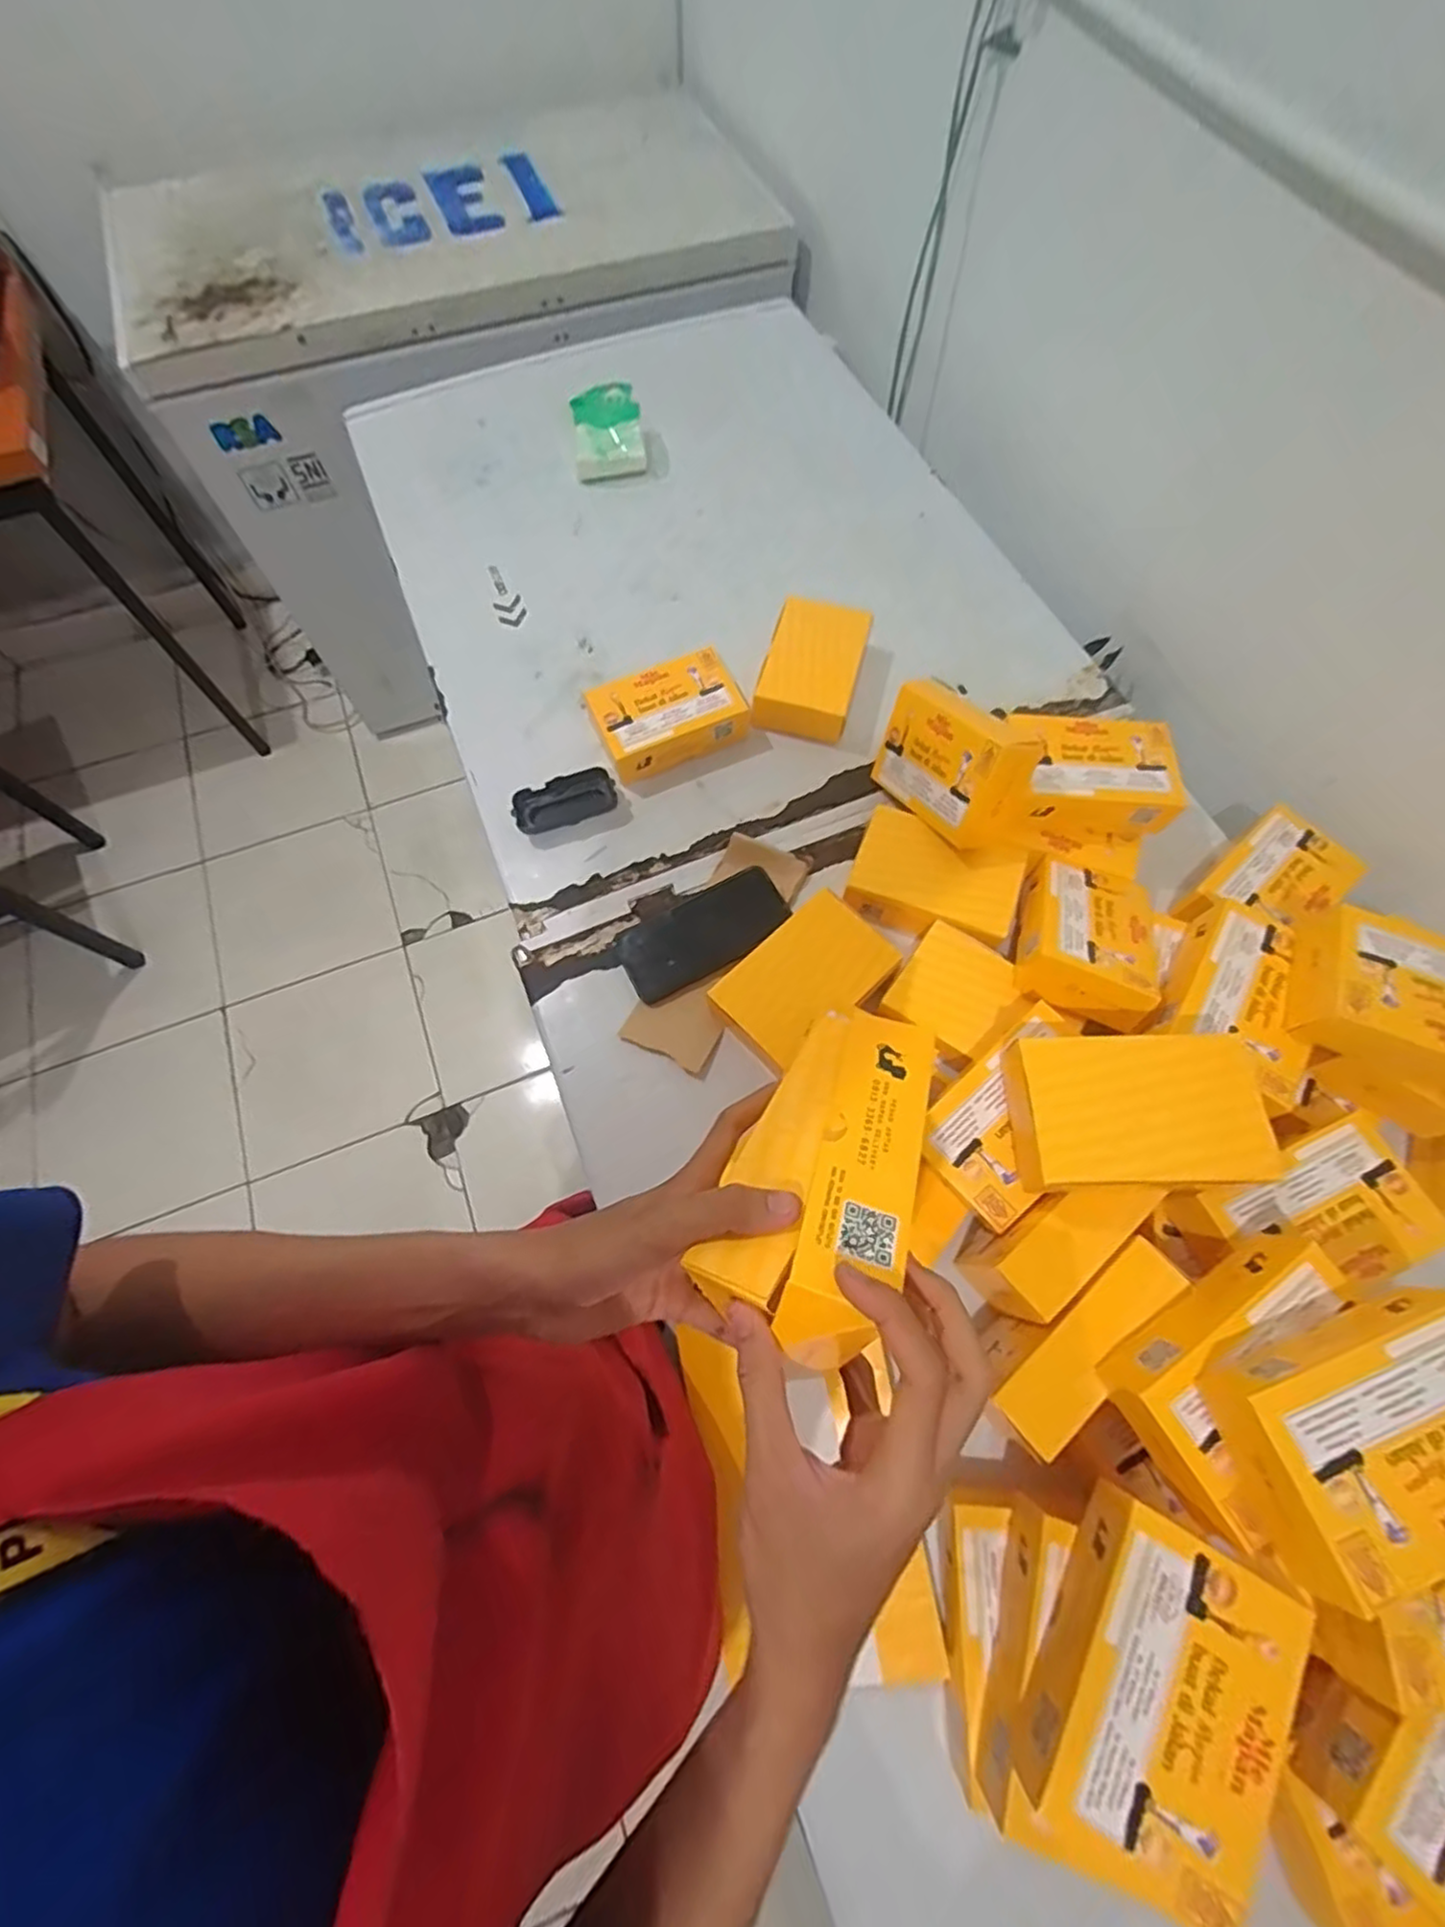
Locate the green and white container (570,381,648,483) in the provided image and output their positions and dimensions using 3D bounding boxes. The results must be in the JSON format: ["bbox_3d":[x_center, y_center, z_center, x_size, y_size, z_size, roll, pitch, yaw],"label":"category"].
[{"bbox_3d":[-0.163,-0.757,0.998,0.097,0.086,0.099,-8,67,-1],"label":"green and white container"}]

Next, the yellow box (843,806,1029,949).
[{"bbox_3d":[0.211,-0.078,0.703,0.154,0.052,0.116,23,70,11],"label":"yellow box"}]

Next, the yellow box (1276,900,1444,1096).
[{"bbox_3d":[0.551,0.031,0.555,0.172,0.056,0.119,23,70,9],"label":"yellow box"}]

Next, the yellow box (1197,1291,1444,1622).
[{"bbox_3d":[0.373,0.261,0.393,0.167,0.050,0.109,-18,69,-7],"label":"yellow box"}]

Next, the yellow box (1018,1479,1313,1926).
[{"bbox_3d":[0.244,0.404,0.389,0.101,0.042,0.155,28,70,11],"label":"yellow box"}]

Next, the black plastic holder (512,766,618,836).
[{"bbox_3d":[-0.175,-0.179,0.775,0.113,0.027,0.046,-17,67,-5],"label":"black plastic holder"}]

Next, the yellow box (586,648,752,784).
[{"bbox_3d":[-0.060,-0.282,0.796,0.165,0.059,0.099,-24,68,-8],"label":"yellow box"}]

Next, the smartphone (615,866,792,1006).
[{"bbox_3d":[-0.019,-0.030,0.708,0.171,0.006,0.089,-30,66,-2],"label":"smartphone"}]

